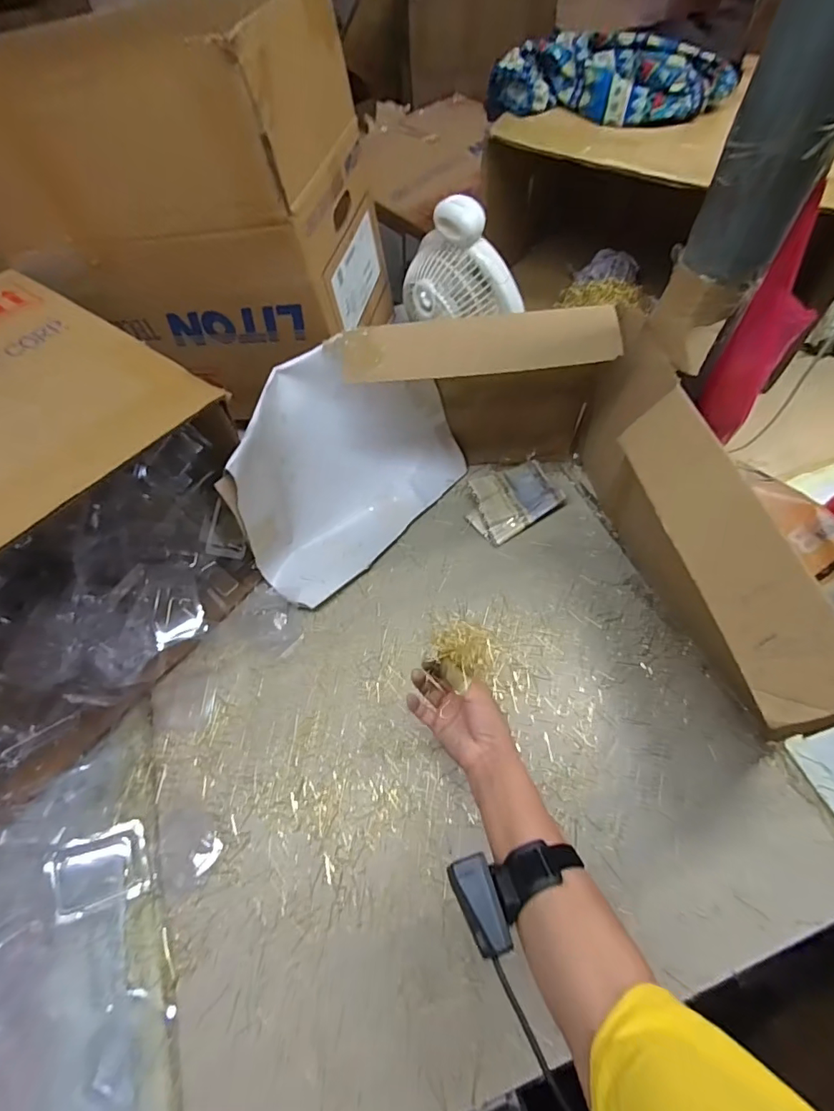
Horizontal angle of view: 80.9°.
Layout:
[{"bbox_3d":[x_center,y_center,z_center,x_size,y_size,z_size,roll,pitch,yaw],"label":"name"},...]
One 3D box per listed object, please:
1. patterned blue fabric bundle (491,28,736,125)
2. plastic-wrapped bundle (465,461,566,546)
[{"bbox_3d":[0.325,-0.821,0.841,0.392,0.083,0.126,11,61,9],"label":"patterned blue fabric bundle"},{"bbox_3d":[0.153,-0.094,0.792,0.152,0.030,0.108,-30,63,-14],"label":"plastic-wrapped bundle"}]

